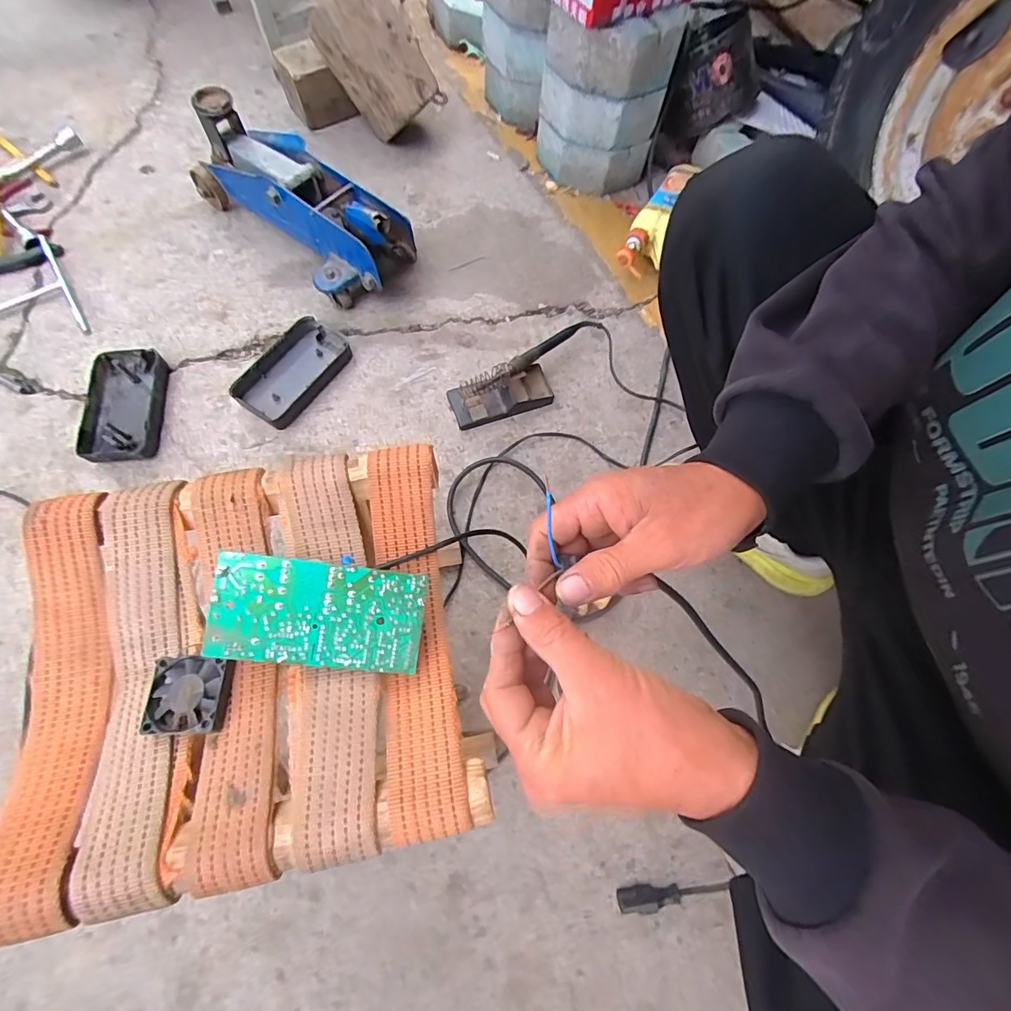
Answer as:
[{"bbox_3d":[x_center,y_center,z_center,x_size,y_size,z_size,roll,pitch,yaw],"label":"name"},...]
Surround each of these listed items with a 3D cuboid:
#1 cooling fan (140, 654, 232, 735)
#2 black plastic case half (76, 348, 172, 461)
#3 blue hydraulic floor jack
[{"bbox_3d":[-0.215,0.127,0.334,0.053,0.014,0.049,0,69,-5],"label":"cooling fan"},{"bbox_3d":[-0.546,-0.144,0.704,0.105,0.031,0.171,-4,71,-4],"label":"black plastic case half"},{"bbox_3d":[-0.330,-0.461,0.768,0.381,0.148,0.141,35,70,9],"label":"blue hydraulic floor jack"}]

